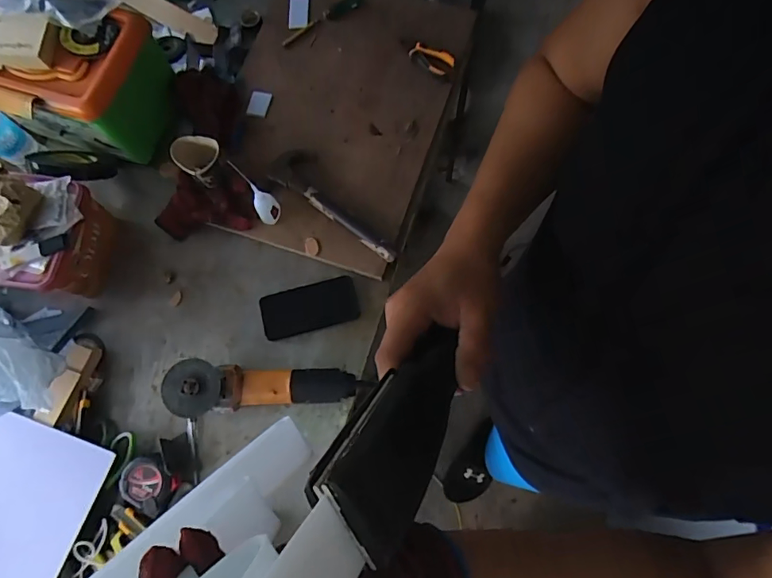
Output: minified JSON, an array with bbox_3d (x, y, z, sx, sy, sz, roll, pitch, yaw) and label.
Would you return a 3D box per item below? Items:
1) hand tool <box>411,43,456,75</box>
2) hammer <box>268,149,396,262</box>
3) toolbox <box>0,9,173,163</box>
[{"bbox_3d":[0.092,-0.446,0.910,0.087,0.023,0.055,42,80,11],"label":"hand tool"},{"bbox_3d":[-0.080,-0.158,0.837,0.279,0.025,0.085,35,78,10],"label":"hammer"},{"bbox_3d":[-0.540,-0.364,0.839,0.287,0.172,0.205,14,75,5],"label":"toolbox"}]

